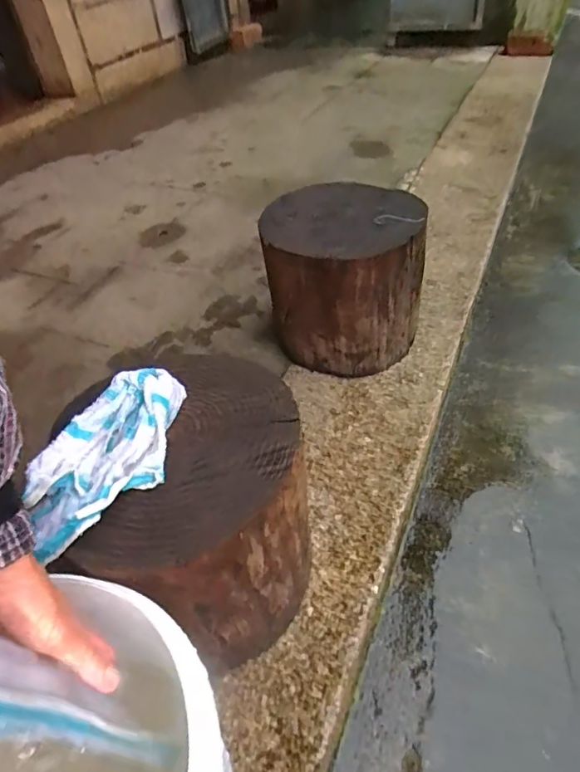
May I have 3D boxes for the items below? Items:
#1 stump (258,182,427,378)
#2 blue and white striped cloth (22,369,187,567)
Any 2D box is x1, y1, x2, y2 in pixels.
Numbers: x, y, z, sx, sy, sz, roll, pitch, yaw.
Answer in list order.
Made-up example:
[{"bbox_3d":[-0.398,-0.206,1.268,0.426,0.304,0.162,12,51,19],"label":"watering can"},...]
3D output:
[{"bbox_3d":[0.098,-0.191,0.874,0.260,0.249,0.260,8,45,14],"label":"stump"},{"bbox_3d":[-0.156,0.058,0.433,0.084,0.050,0.200,13,47,19],"label":"blue and white striped cloth"}]

